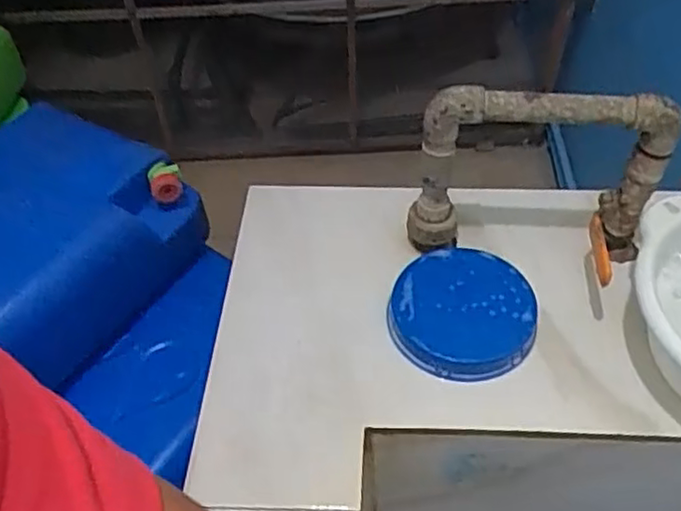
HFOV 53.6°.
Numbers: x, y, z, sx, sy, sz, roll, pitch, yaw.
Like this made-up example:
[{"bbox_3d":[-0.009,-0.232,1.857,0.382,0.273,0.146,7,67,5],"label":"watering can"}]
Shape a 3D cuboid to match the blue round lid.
[{"bbox_3d":[0.103,0.046,0.570,0.117,0.027,0.116,-2,49,2],"label":"blue round lid"}]

